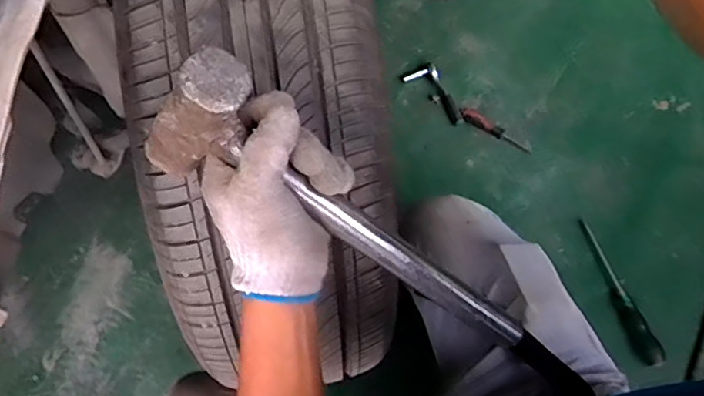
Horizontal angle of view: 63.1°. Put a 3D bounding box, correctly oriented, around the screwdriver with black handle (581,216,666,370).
[{"bbox_3d":[0.442,0.149,0.954,0.034,0.032,0.255,-16,69,-4],"label":"screwdriver with black handle"}]

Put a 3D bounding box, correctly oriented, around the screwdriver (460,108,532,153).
[{"bbox_3d":[0.270,-0.128,1.088,0.147,0.023,0.029,34,74,15],"label":"screwdriver"}]

